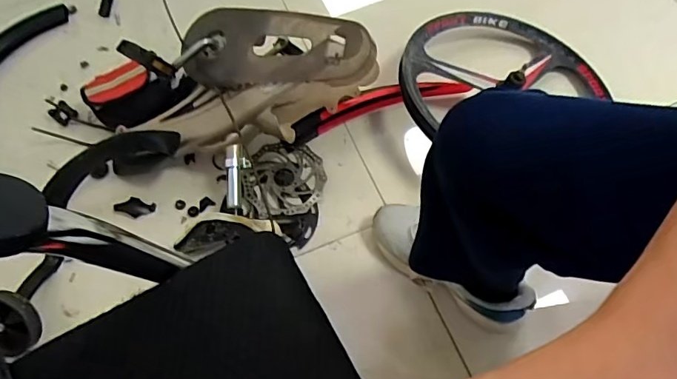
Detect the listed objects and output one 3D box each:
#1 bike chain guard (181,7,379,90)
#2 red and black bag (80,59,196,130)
[{"bbox_3d":[-0.105,-0.227,0.816,0.337,0.048,0.132,9,83,19],"label":"bike chain guard"},{"bbox_3d":[-0.393,-0.197,0.961,0.180,0.074,0.126,-37,69,-15],"label":"red and black bag"}]

